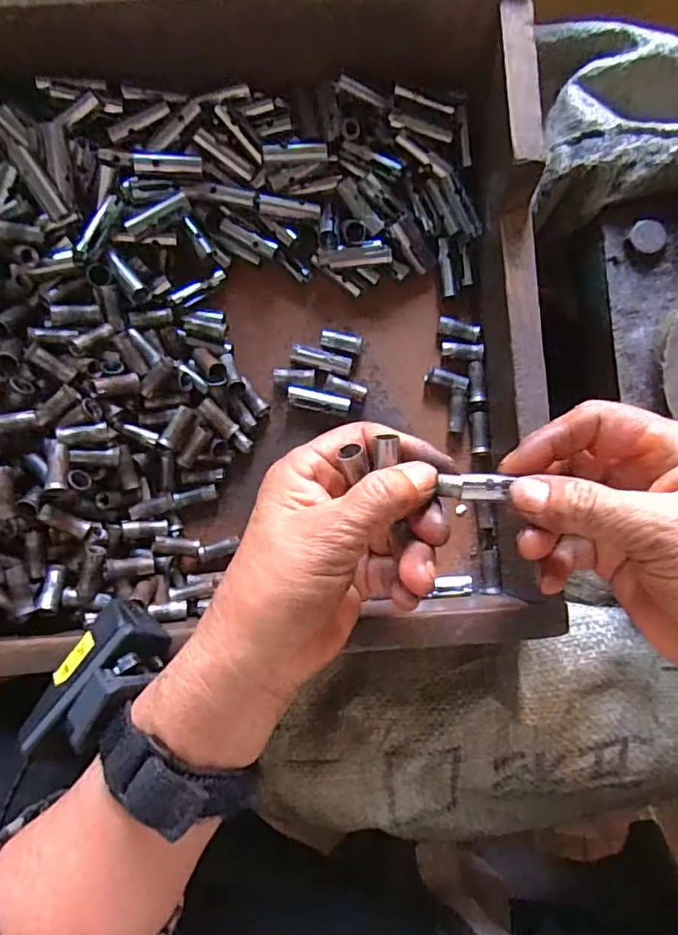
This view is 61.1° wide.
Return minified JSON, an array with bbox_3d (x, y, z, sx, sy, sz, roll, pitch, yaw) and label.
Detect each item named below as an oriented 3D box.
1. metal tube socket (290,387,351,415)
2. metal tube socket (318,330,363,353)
[{"bbox_3d":[-0.012,-0.040,0.340,0.037,0.007,0.010,12,82,5],"label":"metal tube socket"},{"bbox_3d":[0.001,-0.075,0.344,0.025,0.009,0.011,12,82,5],"label":"metal tube socket"}]

